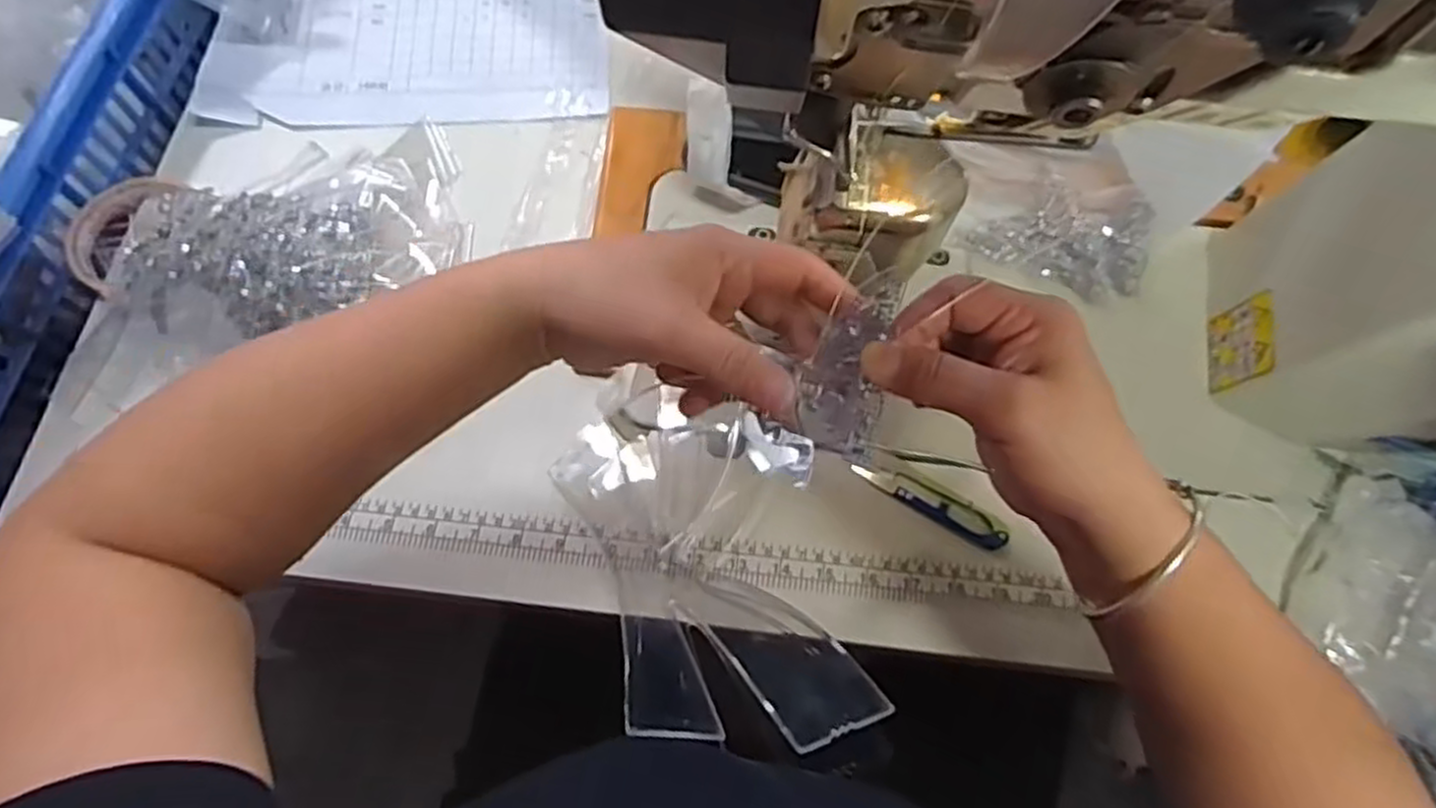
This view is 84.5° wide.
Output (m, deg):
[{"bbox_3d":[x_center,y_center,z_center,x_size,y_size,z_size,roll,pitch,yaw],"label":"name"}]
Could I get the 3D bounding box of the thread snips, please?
[{"bbox_3d":[0.130,0.059,0.481,0.097,0.011,0.020,27,71,8],"label":"thread snips"}]

